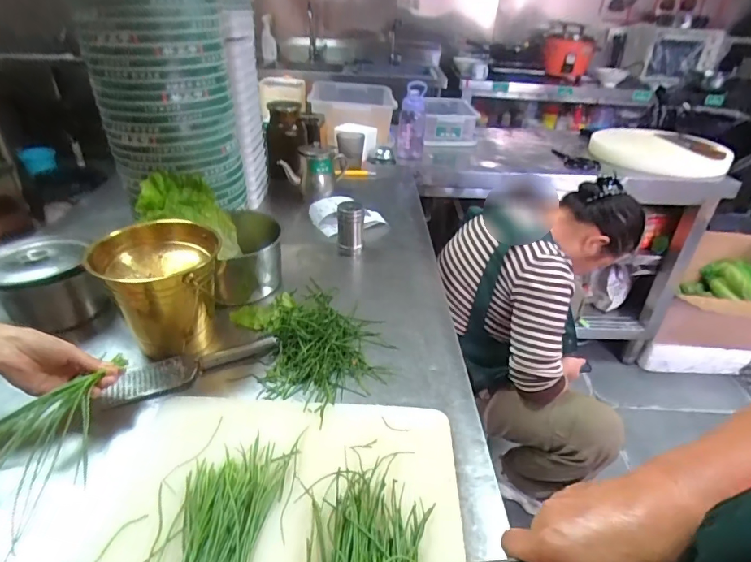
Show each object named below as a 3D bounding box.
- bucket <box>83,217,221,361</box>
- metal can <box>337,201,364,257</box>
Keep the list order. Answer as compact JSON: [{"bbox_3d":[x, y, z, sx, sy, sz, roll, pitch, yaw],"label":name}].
[{"bbox_3d":[-0.284,0.014,0.623,0.150,0.136,0.142,-11,35,-12],"label":"bucket"},{"bbox_3d":[-0.045,-0.095,0.832,0.047,0.087,0.047,2,34,-2],"label":"metal can"}]

